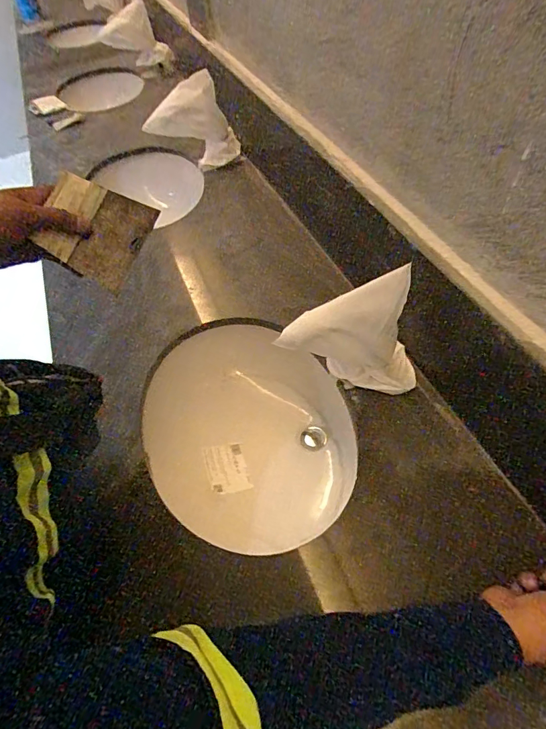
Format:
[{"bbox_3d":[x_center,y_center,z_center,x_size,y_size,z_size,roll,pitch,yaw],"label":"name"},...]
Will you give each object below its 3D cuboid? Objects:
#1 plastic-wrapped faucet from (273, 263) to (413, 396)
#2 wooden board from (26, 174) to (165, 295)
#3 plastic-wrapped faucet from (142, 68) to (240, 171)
[{"bbox_3d":[0.121,-0.023,0.628,0.212,0.213,0.085,-15,51,-5],"label":"plastic-wrapped faucet"},{"bbox_3d":[-0.183,-0.141,0.435,0.094,0.012,0.102,29,74,-24],"label":"wooden board"},{"bbox_3d":[-0.213,-0.615,1.093,0.236,0.217,0.104,-5,51,3],"label":"plastic-wrapped faucet"}]

